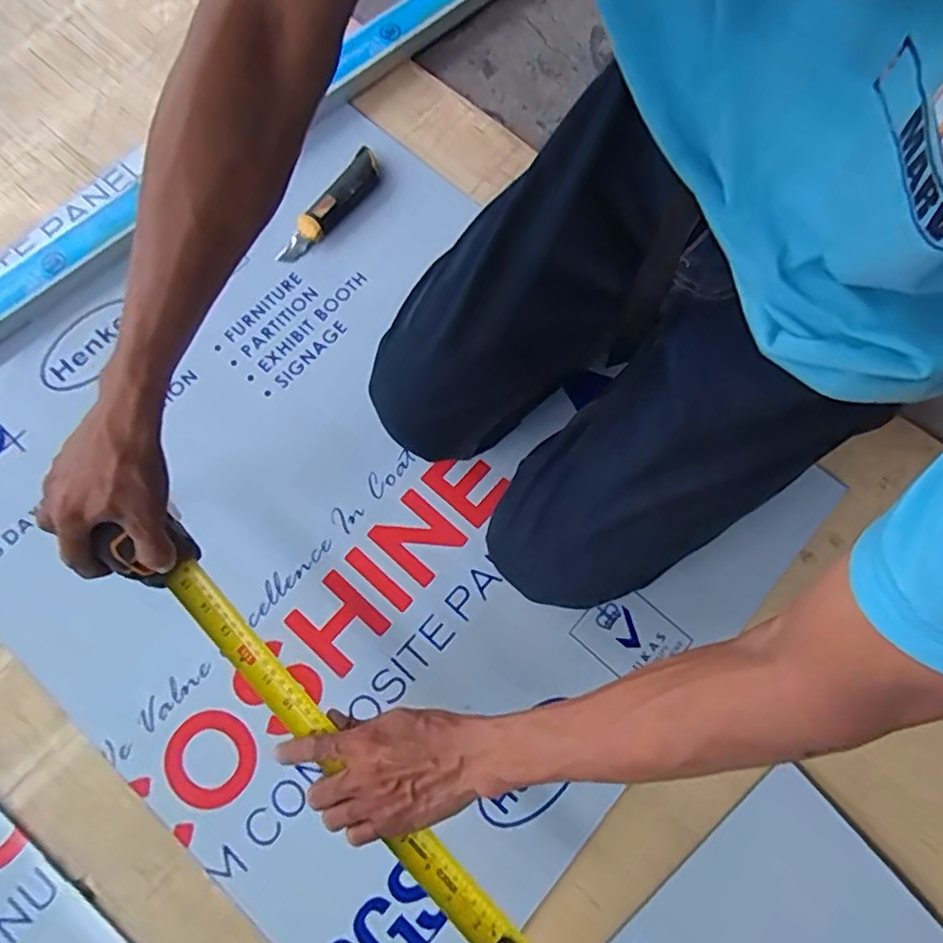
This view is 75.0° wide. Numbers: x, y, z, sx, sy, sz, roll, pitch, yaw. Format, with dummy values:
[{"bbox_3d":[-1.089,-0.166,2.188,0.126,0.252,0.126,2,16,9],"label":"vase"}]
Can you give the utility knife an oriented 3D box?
[{"bbox_3d":[-0.157,-0.296,0.688,0.034,0.020,0.160,34,77,8],"label":"utility knife"}]

